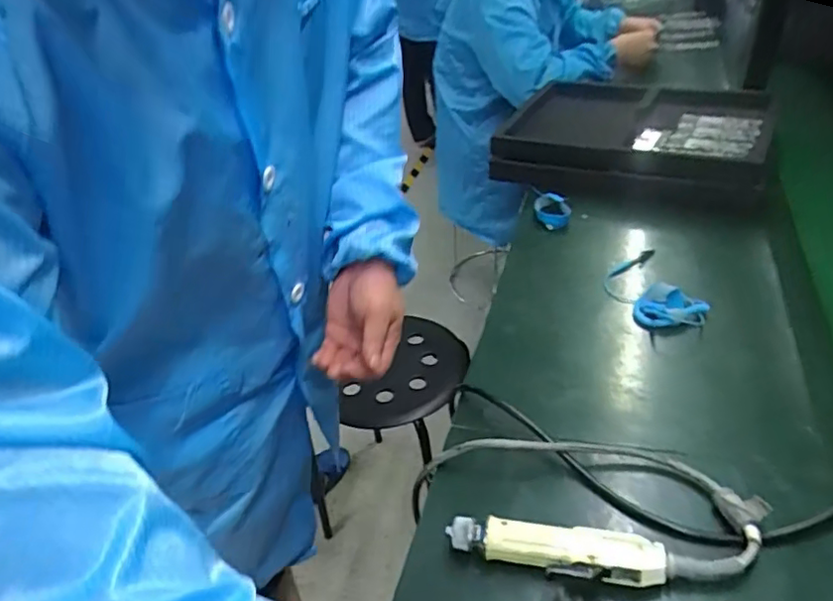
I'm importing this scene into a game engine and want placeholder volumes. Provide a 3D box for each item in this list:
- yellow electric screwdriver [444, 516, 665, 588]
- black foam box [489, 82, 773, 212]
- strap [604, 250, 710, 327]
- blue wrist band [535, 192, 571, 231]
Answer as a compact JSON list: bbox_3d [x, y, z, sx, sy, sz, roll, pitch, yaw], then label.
[{"bbox_3d":[0.113,0.206,0.497,0.168,0.034,0.041,5,39,12],"label":"yellow electric screwdriver"},{"bbox_3d":[0.356,-0.269,0.999,0.414,0.101,0.302,11,41,20],"label":"black foam box"},{"bbox_3d":[0.294,-0.018,0.762,0.084,0.034,0.148,-11,39,-7],"label":"strap"},{"bbox_3d":[0.211,-0.140,0.927,0.053,0.024,0.066,-2,38,4],"label":"blue wrist band"}]

